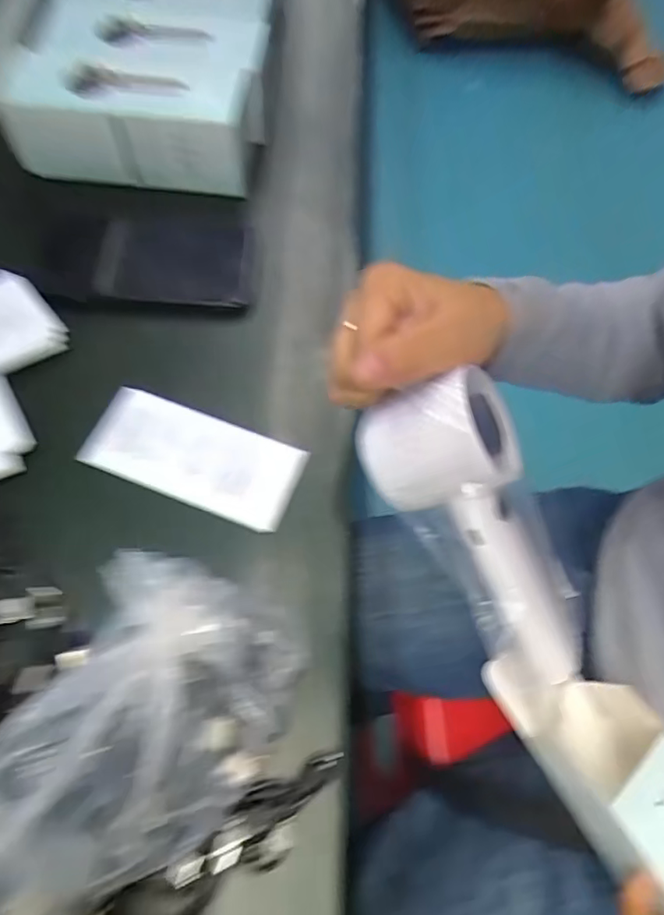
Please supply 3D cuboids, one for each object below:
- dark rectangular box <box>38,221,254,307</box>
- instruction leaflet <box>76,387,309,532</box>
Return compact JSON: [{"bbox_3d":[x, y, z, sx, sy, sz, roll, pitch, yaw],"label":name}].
[{"bbox_3d":[-0.133,-0.141,0.389,0.148,0.019,0.082,-2,66,1],"label":"dark rectangular box"},{"bbox_3d":[-0.085,-0.002,0.337,0.129,0.010,0.056,19,68,10],"label":"instruction leaflet"}]

